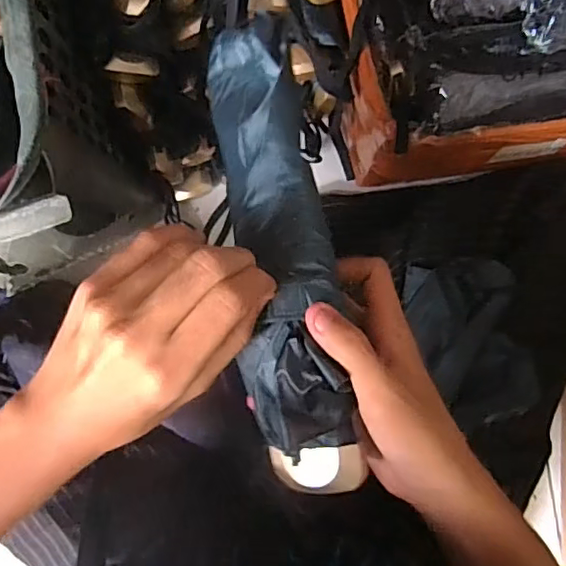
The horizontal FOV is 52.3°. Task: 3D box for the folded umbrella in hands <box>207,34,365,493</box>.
[{"bbox_3d":[-0.002,-0.017,0.299,0.050,0.042,0.246,-10,83,1],"label":"folded umbrella in hands"}]

